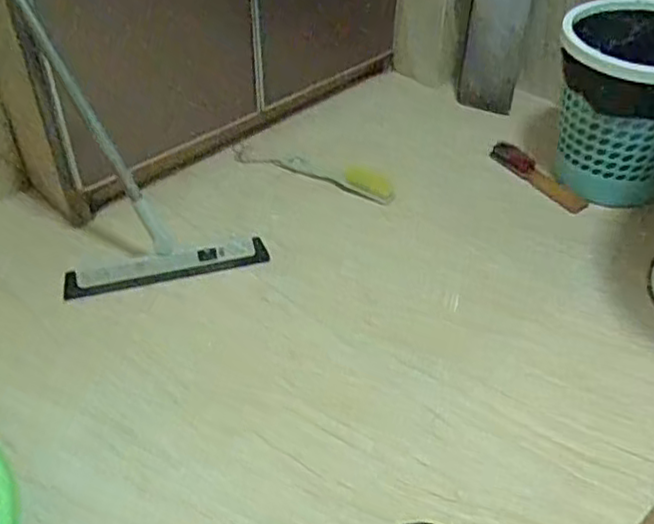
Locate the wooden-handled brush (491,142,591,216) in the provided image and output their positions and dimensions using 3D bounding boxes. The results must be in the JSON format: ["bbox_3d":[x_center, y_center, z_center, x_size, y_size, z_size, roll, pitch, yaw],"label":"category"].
[{"bbox_3d":[0.367,-0.152,1.233,0.028,0.032,0.197,-27,48,-29],"label":"wooden-handled brush"}]

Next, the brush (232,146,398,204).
[{"bbox_3d":[-0.026,-0.176,1.273,0.319,0.036,0.063,18,46,18],"label":"brush"}]

